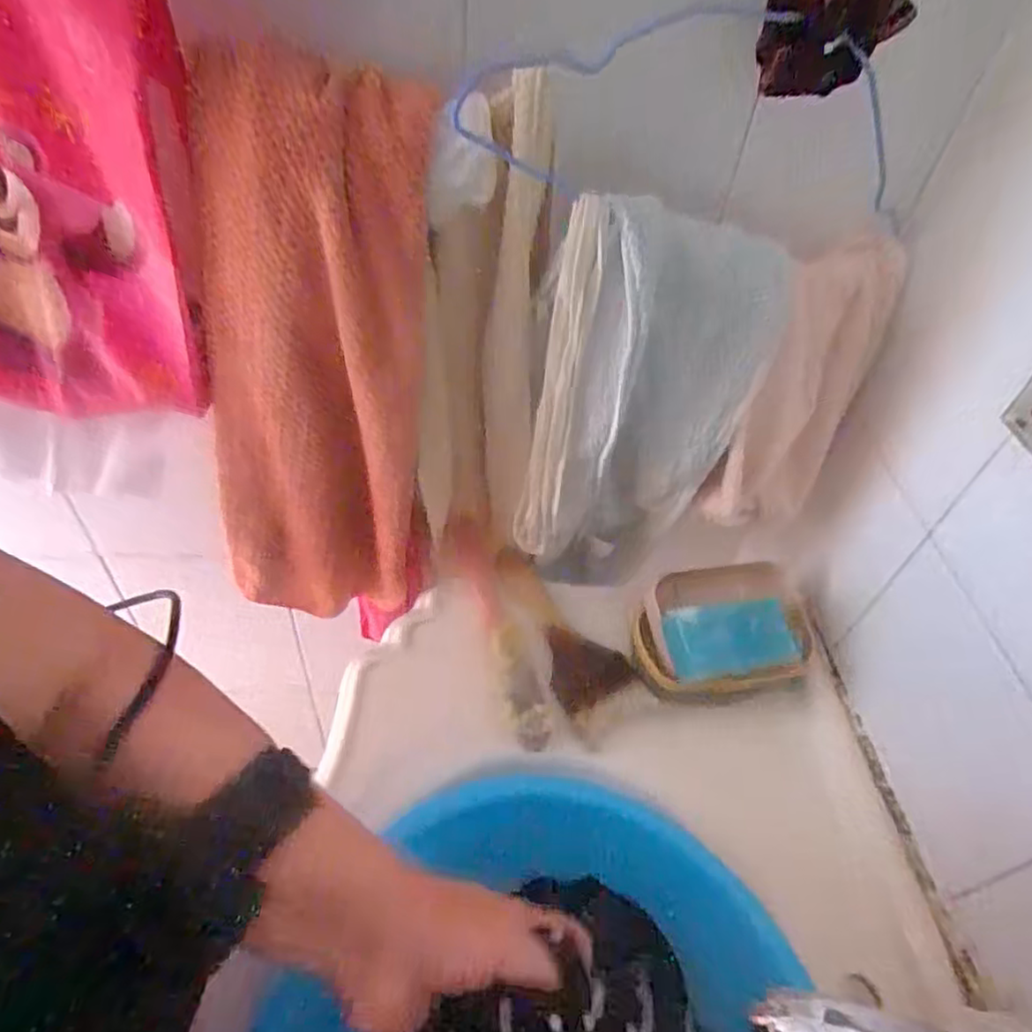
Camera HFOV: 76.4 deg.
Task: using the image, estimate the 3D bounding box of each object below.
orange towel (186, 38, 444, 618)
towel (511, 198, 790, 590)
[{"bbox_3d":[-0.144,-0.081,0.473,0.142,0.412,0.045,8,41,-6],"label":"orange towel"},{"bbox_3d":[0.090,-0.058,0.510,0.147,0.363,0.060,-8,48,-16],"label":"towel"}]

